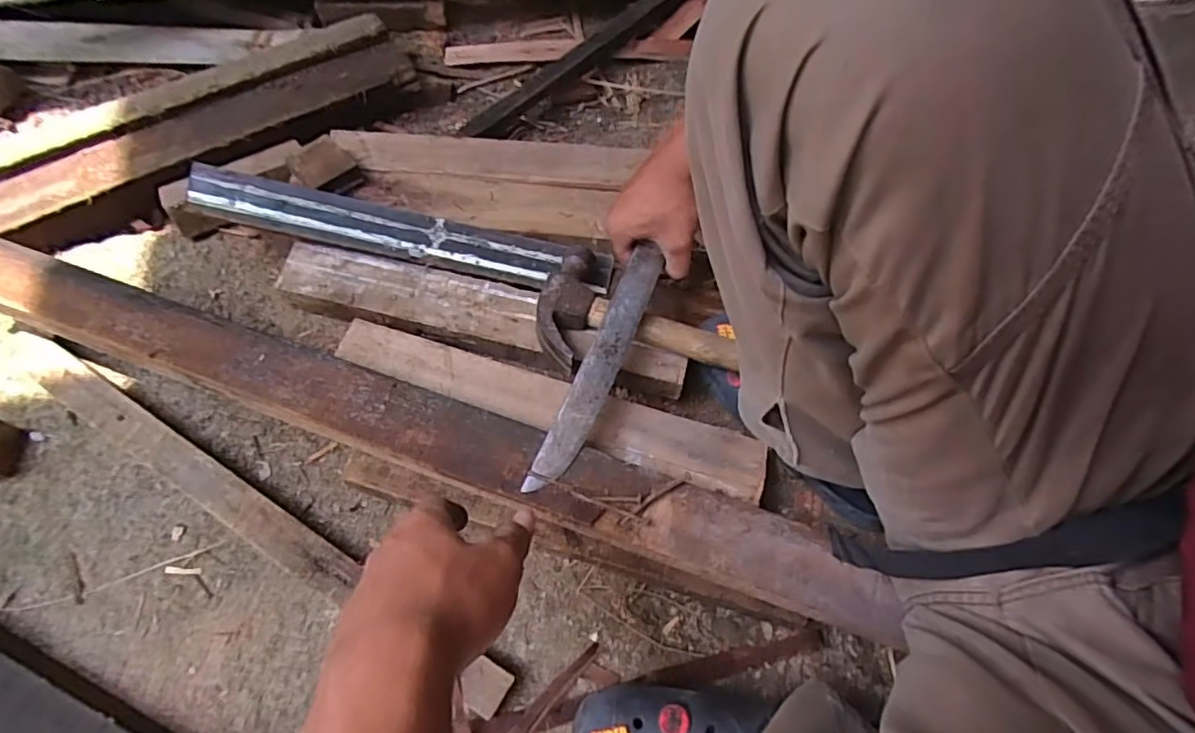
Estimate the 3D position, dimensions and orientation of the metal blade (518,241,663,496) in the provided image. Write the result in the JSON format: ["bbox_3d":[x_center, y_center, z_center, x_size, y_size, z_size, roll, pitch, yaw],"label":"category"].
[{"bbox_3d":[0.003,-0.003,0.499,0.032,0.009,0.234,22,68,7],"label":"metal blade"}]

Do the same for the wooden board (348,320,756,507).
[{"bbox_3d":[-0.041,0.032,0.526,0.385,0.015,0.053,18,65,5],"label":"wooden board"}]

